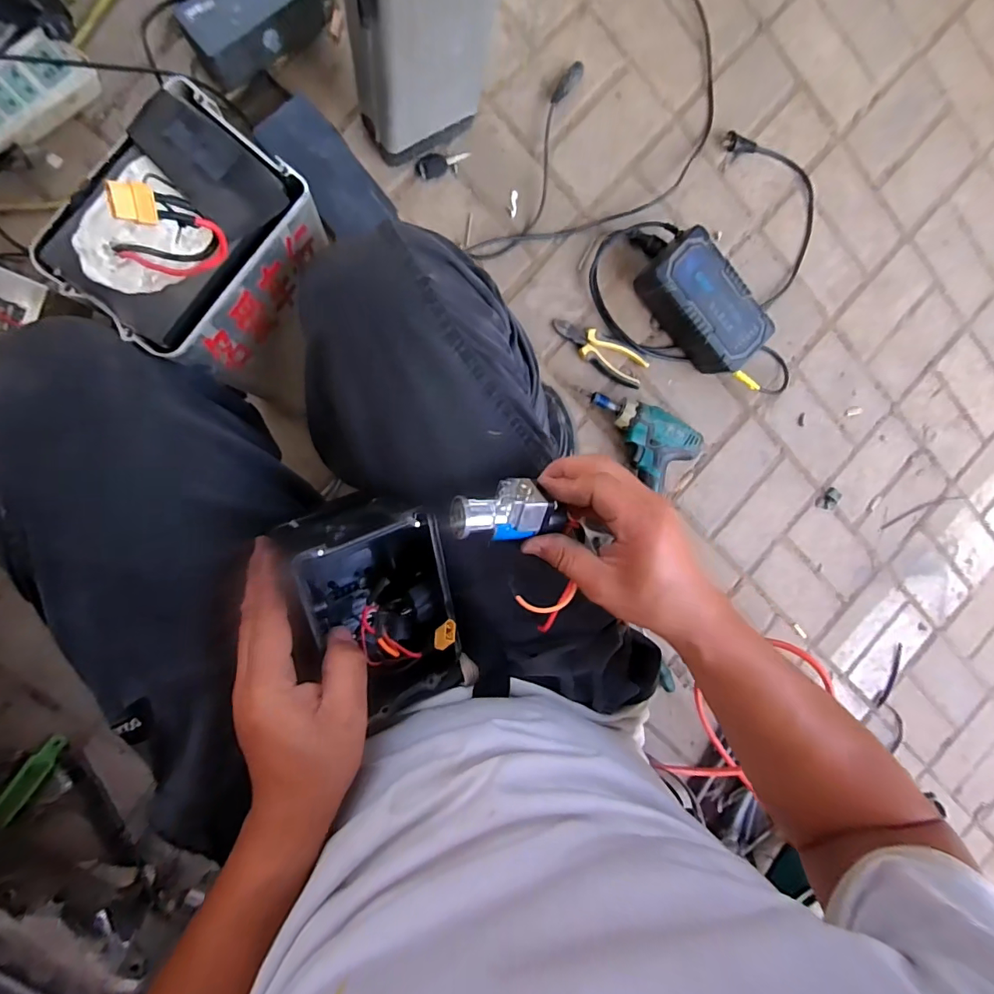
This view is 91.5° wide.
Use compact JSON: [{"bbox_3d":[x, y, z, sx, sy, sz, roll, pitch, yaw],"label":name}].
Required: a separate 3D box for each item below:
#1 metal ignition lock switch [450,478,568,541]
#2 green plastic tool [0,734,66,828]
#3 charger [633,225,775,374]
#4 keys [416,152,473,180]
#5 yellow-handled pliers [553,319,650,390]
[{"bbox_3d":[0.008,0.008,0.304,0.072,0.025,0.036,-4,97,-13],"label":"metal ignition lock switch"},{"bbox_3d":[-0.625,0.377,0.646,0.027,0.021,0.133,36,89,-13],"label":"green plastic tool"},{"bbox_3d":[0.301,-0.279,0.716,0.197,0.087,0.099,43,89,-12],"label":"charger"},{"bbox_3d":[-0.073,-0.459,0.667,0.076,0.015,0.030,-15,100,-9],"label":"keys"},{"bbox_3d":[0.154,-0.218,0.729,0.157,0.019,0.047,26,92,-13],"label":"yellow-handled pliers"}]

